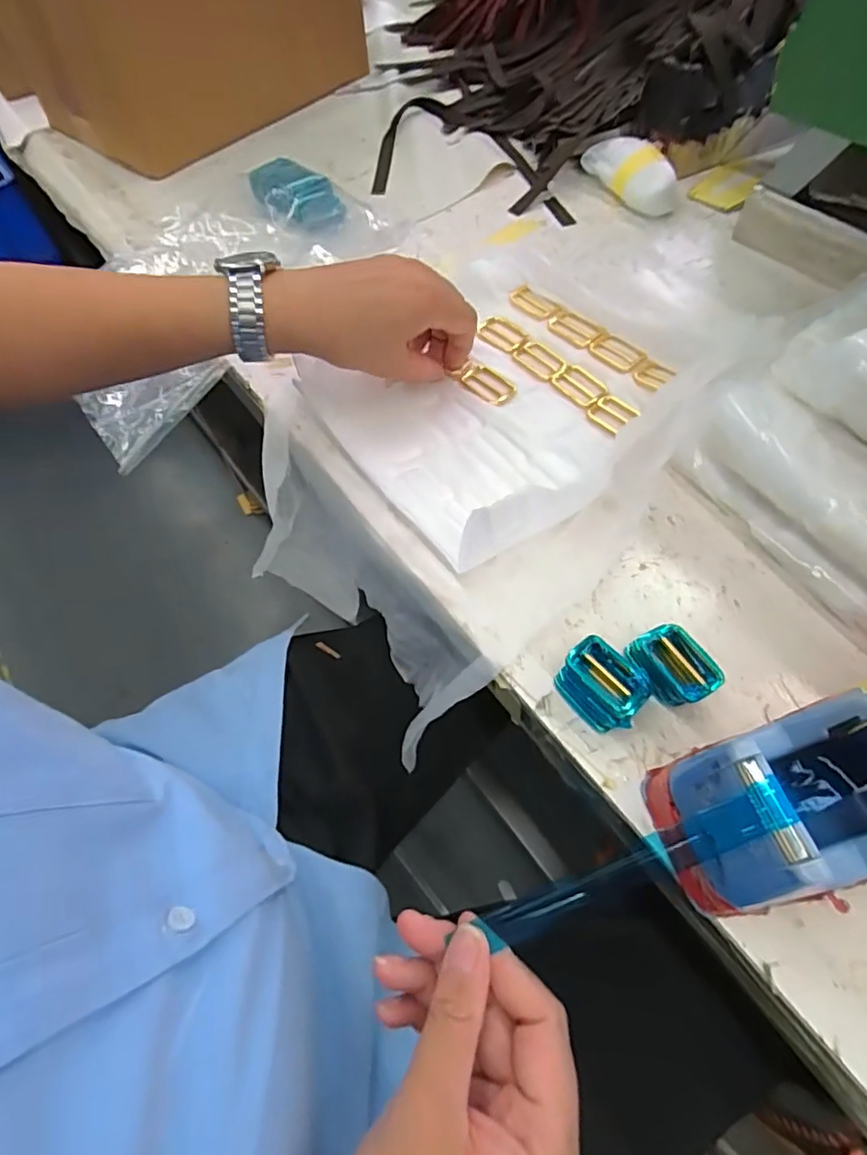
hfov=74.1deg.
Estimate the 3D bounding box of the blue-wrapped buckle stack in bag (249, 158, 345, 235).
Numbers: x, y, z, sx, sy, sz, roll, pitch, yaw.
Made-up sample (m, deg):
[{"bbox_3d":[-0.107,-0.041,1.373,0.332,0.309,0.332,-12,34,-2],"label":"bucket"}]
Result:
[{"bbox_3d":[-0.149,-0.406,0.612,0.109,0.028,0.058,37,68,20],"label":"blue-wrapped buckle stack in bag"}]

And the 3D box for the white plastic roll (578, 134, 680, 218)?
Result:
[{"bbox_3d":[0.207,-0.419,0.598,0.049,0.040,0.113,-25,63,-12],"label":"white plastic roll"}]

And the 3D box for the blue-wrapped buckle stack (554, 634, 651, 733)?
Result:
[{"bbox_3d":[0.098,0.063,0.334,0.048,0.029,0.036,37,68,20],"label":"blue-wrapped buckle stack"}]

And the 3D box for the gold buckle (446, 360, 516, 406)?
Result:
[{"bbox_3d":[0.046,-0.160,0.476,0.048,0.005,0.033,37,68,20],"label":"gold buckle"}]

